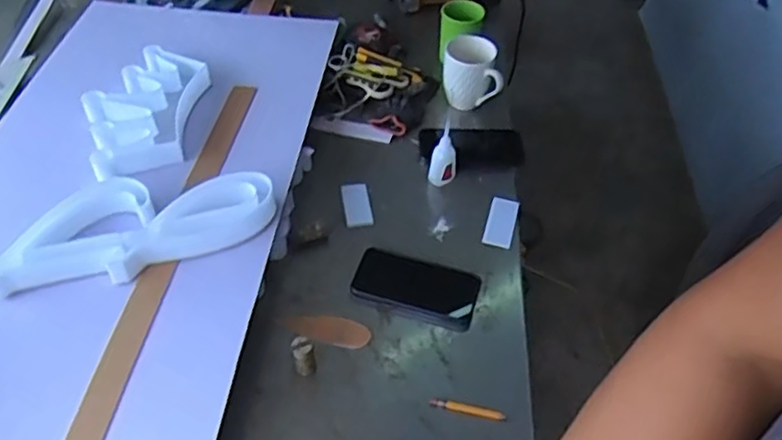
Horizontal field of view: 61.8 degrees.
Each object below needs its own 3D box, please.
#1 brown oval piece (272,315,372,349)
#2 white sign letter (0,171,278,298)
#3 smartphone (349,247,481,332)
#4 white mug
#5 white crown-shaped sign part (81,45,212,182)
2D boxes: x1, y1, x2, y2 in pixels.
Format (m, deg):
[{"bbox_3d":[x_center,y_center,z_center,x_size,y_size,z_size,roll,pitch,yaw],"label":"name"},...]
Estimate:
[{"bbox_3d":[-0.087,0.139,0.834,0.123,0.009,0.041,11,49,8],"label":"brown oval piece"},{"bbox_3d":[-0.313,0.009,0.831,0.330,0.056,0.148,-6,49,-9],"label":"white sign letter"},{"bbox_3d":[0.033,0.087,0.870,0.161,0.013,0.088,14,50,11],"label":"smartphone"},{"bbox_3d":[0.136,-0.240,1.095,0.099,0.105,0.085,8,49,5],"label":"white mug"},{"bbox_3d":[-0.381,-0.167,0.988,0.163,0.036,0.284,3,49,-2],"label":"white crown-shaped sign part"}]

